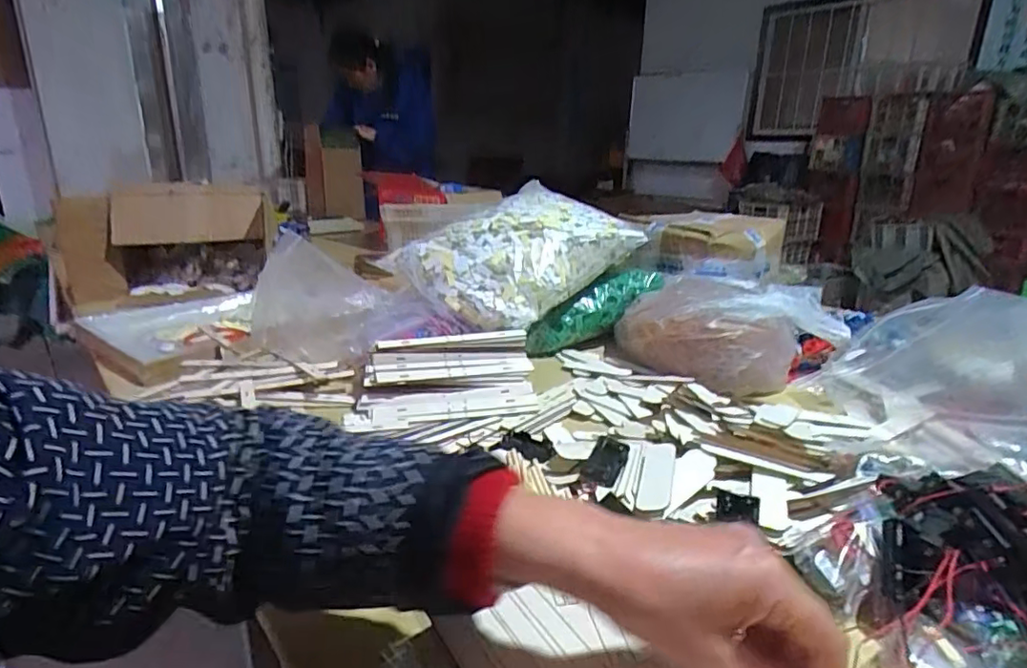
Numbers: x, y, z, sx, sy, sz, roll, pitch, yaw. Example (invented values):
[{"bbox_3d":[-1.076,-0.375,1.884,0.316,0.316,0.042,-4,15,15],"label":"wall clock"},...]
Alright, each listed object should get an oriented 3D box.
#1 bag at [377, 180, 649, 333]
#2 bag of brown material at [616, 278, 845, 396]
[{"bbox_3d":[0.005,-0.132,0.924,0.340,0.157,0.232,-14,24,-39],"label":"bag"},{"bbox_3d":[0.321,-0.008,0.890,0.272,0.125,0.224,-7,20,-24],"label":"bag of brown material"}]

